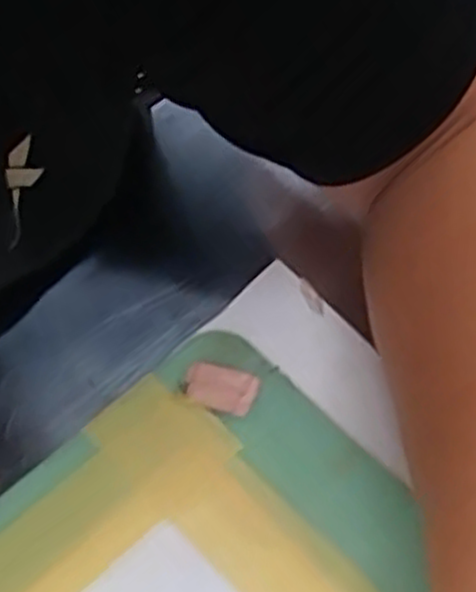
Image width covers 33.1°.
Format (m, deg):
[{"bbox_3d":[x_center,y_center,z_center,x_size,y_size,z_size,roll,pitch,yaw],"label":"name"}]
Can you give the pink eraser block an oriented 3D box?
[{"bbox_3d":[-0.008,0.041,0.357,0.031,0.004,0.019,14,61,7],"label":"pink eraser block"}]

